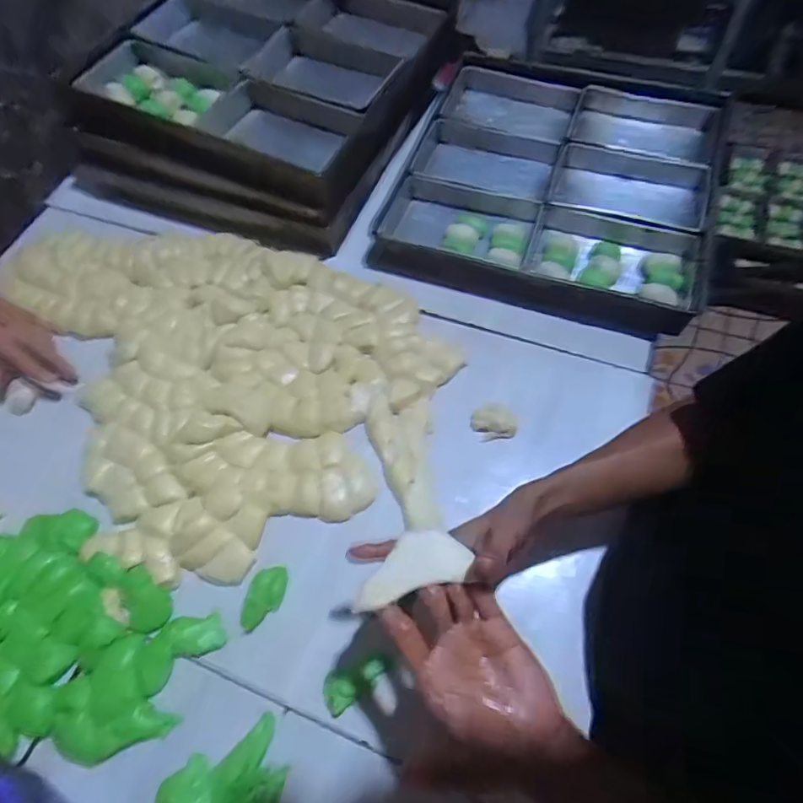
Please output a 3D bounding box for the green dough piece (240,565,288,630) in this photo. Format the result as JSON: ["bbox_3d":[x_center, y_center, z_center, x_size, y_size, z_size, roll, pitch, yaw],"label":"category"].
[{"bbox_3d":[-0.146,0.208,0.516,0.043,0.026,0.064,10,65,10],"label":"green dough piece"}]

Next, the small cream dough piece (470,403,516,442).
[{"bbox_3d":[0.111,0.021,0.597,0.047,0.025,0.052,-12,63,0],"label":"small cream dough piece"}]

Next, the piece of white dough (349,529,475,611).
[{"bbox_3d":[0.005,0.121,0.365,0.086,0.013,0.045,-15,64,-6],"label":"piece of white dough"}]

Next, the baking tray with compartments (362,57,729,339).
[{"bbox_3d":[0.233,-0.351,0.753,0.450,0.065,0.474,15,66,13],"label":"baking tray with compartments"}]

